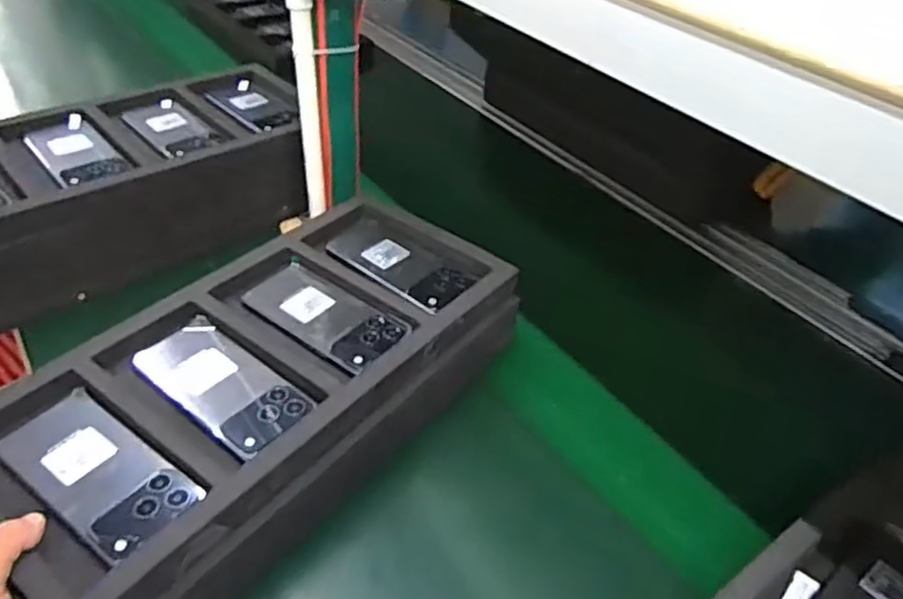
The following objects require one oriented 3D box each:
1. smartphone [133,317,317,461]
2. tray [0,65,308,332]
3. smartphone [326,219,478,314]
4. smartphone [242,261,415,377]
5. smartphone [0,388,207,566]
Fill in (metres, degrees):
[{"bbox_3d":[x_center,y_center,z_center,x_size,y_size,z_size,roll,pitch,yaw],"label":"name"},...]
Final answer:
[{"bbox_3d":[-0.184,0.067,0.552,0.155,0.011,0.071,31,45,27],"label":"smartphone"},{"bbox_3d":[-0.376,-0.134,0.786,0.220,0.110,0.426,34,47,30],"label":"tray"},{"bbox_3d":[-0.048,-0.037,0.679,0.145,0.012,0.071,29,45,26],"label":"smartphone"},{"bbox_3d":[-0.110,0.011,0.620,0.151,0.006,0.080,29,44,26],"label":"smartphone"},{"bbox_3d":[-0.250,0.119,0.484,0.155,0.009,0.071,28,44,25],"label":"smartphone"}]

